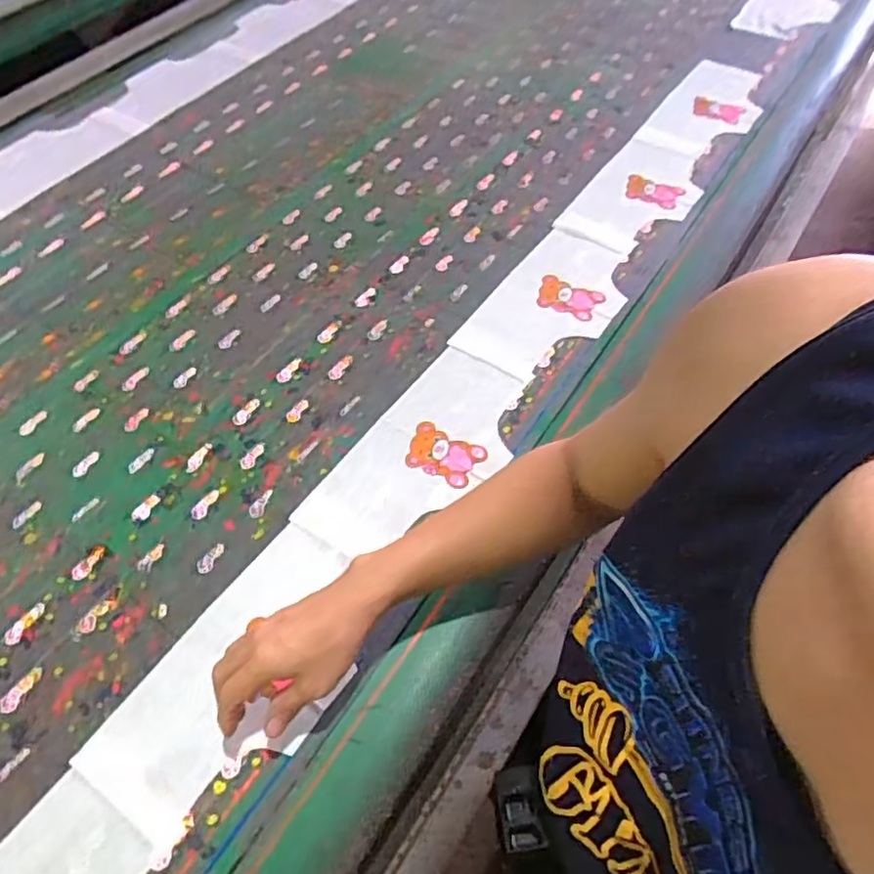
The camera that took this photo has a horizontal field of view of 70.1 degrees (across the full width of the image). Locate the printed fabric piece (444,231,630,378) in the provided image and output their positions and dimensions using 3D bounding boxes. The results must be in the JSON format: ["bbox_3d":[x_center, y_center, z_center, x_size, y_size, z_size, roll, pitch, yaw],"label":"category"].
[{"bbox_3d":[0.152,-0.175,0.823,0.151,0.009,0.270,30,62,18],"label":"printed fabric piece"}]

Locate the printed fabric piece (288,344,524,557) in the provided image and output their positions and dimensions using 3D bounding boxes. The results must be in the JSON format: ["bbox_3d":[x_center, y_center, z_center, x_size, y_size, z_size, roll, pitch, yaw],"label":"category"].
[{"bbox_3d":[-0.014,0.018,0.699,0.136,0.009,0.285,31,64,15],"label":"printed fabric piece"}]

